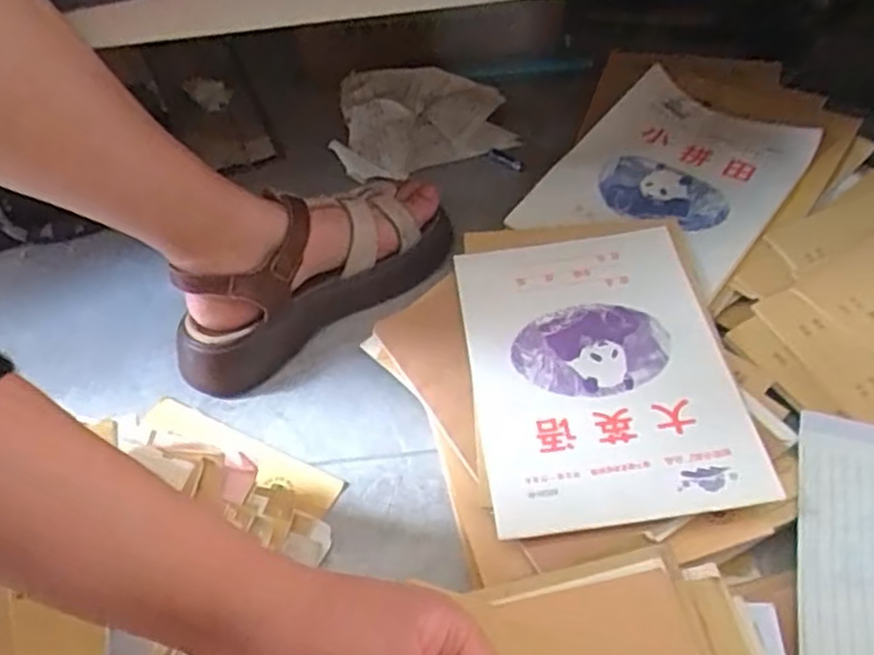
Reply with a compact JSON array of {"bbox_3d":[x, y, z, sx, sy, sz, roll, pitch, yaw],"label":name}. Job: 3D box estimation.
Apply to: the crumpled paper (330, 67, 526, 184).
[{"bbox_3d":[-0.016,-0.236,0.818,0.190,0.049,0.158,-2,50,4],"label":"crumpled paper"}]

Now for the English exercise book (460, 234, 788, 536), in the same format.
[{"bbox_3d":[0.122,0.026,0.549,0.184,0.008,0.252,-8,51,0],"label":"English exercise book"}]

